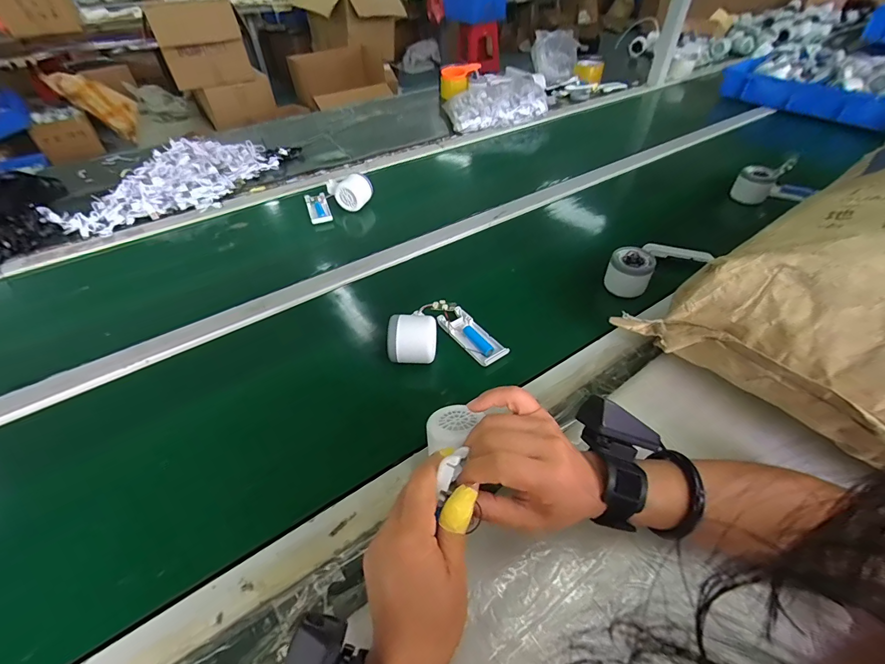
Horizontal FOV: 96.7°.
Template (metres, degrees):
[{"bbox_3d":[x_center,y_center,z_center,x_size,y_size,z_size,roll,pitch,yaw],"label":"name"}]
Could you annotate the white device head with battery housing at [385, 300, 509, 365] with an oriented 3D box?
[{"bbox_3d":[-0.001,0.008,0.500,0.137,0.077,0.097,-17,48,-14],"label":"white device head with battery housing"}]

